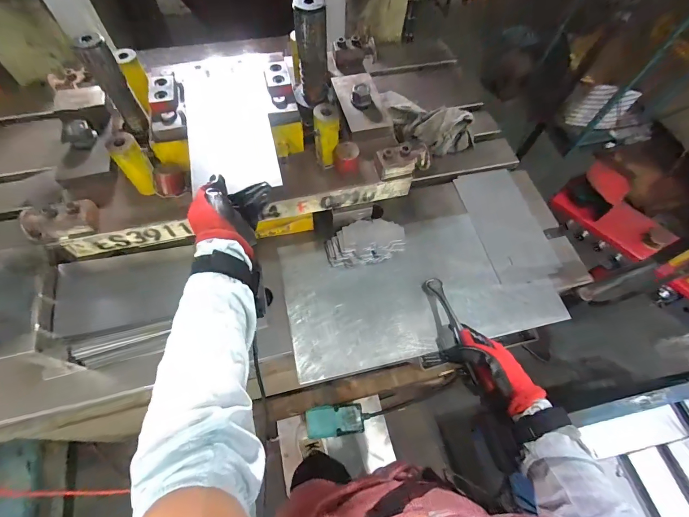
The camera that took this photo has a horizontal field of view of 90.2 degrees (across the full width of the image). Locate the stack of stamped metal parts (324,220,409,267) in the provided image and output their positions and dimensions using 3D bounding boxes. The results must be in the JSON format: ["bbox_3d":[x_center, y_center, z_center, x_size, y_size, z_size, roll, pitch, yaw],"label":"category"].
[{"bbox_3d":[0.040,-0.029,0.652,0.148,0.043,0.074,-9,62,-7],"label":"stack of stamped metal parts"}]

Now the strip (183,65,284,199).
[{"bbox_3d":[-0.175,-0.207,0.527,0.124,0.007,0.254,-11,65,-8],"label":"strip"}]

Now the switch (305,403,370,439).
[{"bbox_3d":[-0.021,0.564,1.198,0.229,0.040,0.097,7,59,-25],"label":"switch"}]

